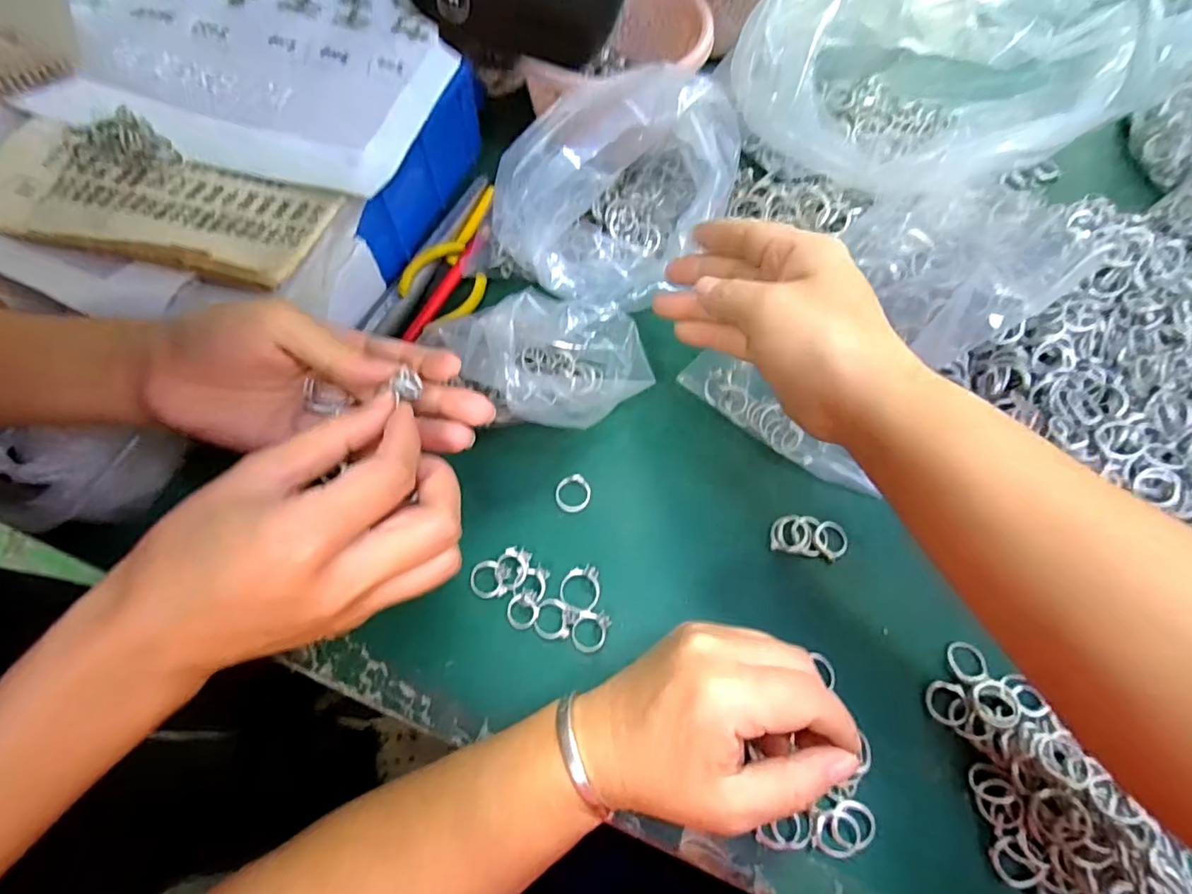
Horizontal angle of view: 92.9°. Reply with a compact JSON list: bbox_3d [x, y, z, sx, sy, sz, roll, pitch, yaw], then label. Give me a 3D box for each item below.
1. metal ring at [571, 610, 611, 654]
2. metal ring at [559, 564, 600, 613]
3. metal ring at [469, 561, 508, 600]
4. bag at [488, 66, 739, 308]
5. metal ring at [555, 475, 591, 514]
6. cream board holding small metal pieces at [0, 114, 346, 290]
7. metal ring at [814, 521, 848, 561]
[{"bbox_3d":[-0.004,0.102,0.312,0.019,0.006,0.022,21,66,10],"label":"metal ring"},{"bbox_3d":[-0.009,0.080,0.323,0.022,0.004,0.026,6,65,3],"label":"metal ring"},{"bbox_3d":[-0.063,0.076,0.323,0.018,0.004,0.021,-19,66,-9],"label":"metal ring"},{"bbox_3d":[0.016,-0.161,0.372,0.159,0.101,0.113,-31,68,-13],"label":"bag"},{"bbox_3d":[-0.014,0.028,0.348,0.021,0.004,0.024,5,65,3],"label":"metal ring"},{"bbox_3d":[-0.248,-0.135,0.309,0.199,0.011,0.074,14,65,7],"label":"cream board holding small metal pieces"},{"bbox_3d":[0.141,0.055,0.338,0.021,0.004,0.021,0,65,0],"label":"metal ring"}]

